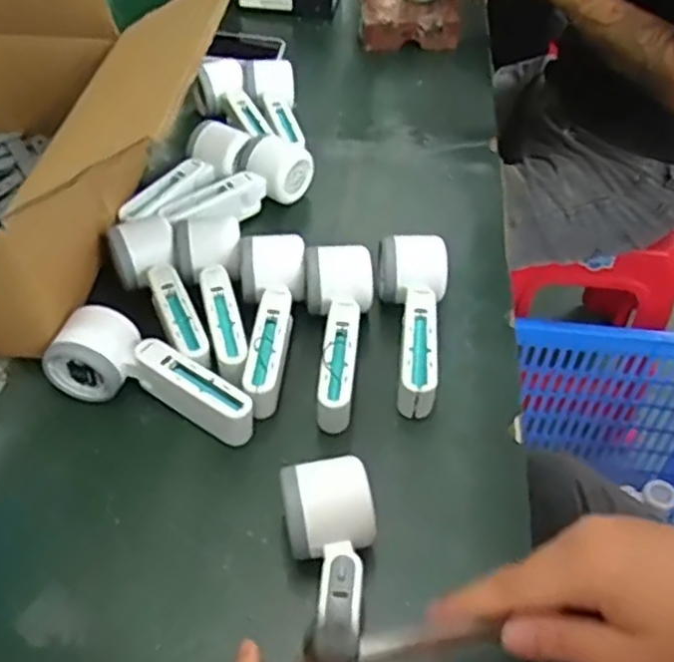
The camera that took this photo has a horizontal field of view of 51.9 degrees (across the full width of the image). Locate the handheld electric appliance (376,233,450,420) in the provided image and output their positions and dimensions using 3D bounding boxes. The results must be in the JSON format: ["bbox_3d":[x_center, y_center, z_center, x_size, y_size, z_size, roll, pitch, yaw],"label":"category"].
[{"bbox_3d":[0.061,-0.010,0.565,0.058,0.052,0.156,3,47,3],"label":"handheld electric appliance"}]

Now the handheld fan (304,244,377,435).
[{"bbox_3d":[0.003,0.004,0.557,0.057,0.058,0.162,0,47,0],"label":"handheld fan"}]

